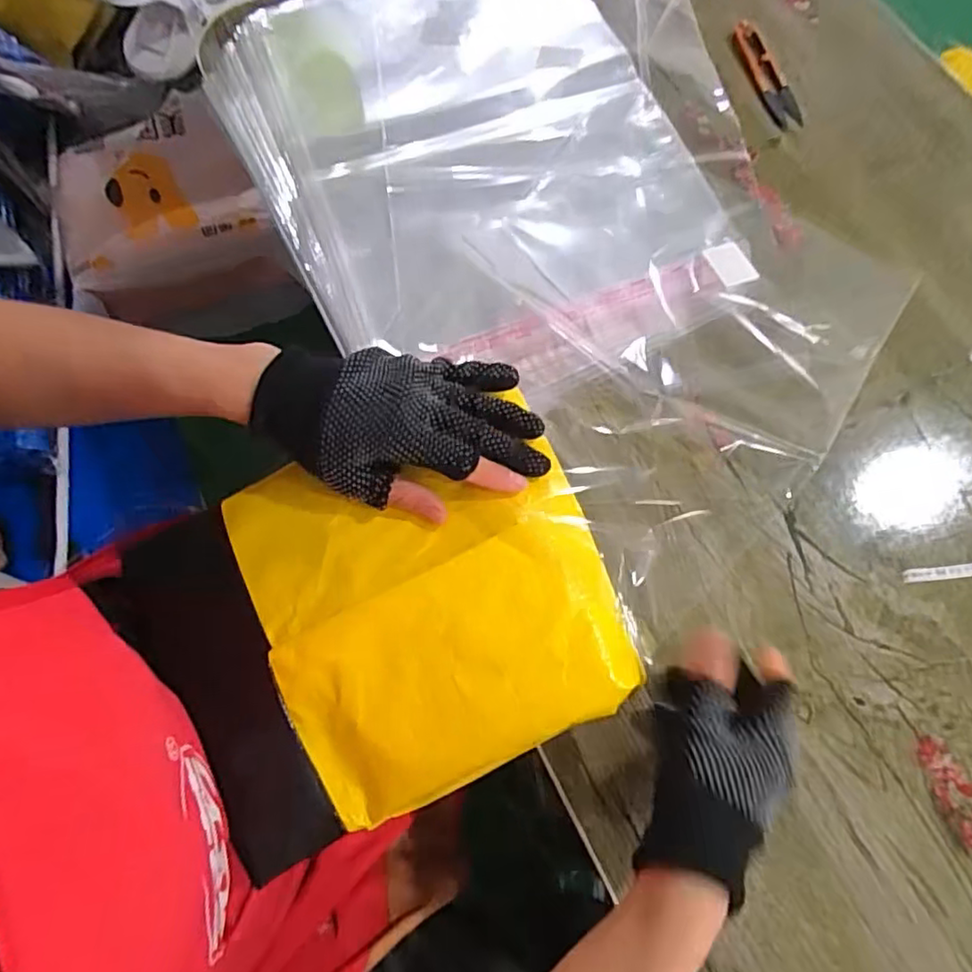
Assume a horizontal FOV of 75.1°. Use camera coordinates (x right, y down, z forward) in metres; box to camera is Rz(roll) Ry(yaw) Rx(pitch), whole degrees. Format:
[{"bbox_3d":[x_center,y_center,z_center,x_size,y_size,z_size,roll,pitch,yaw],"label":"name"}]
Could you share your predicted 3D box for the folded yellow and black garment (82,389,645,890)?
[{"bbox_3d":[-0.075,0.078,0.369,0.282,0.031,0.207,-27,73,5],"label":"folded yellow and black garment"}]

